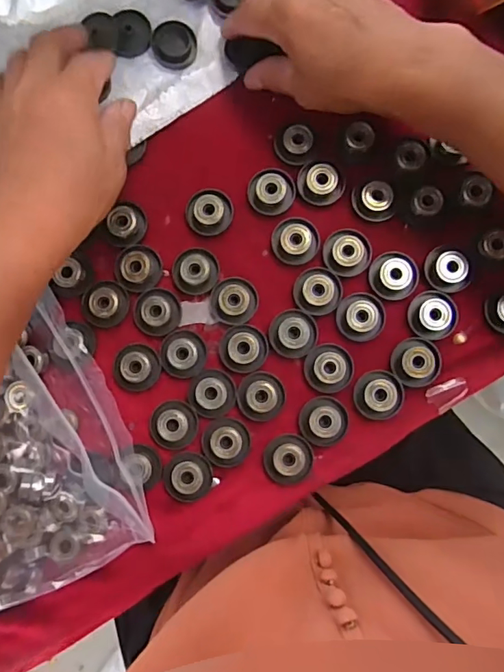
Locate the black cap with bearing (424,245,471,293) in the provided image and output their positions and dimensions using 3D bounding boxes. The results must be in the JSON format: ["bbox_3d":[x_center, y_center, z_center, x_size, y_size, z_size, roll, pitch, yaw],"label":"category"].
[{"bbox_3d":[0.134,-0.046,0.332,0.028,0.008,0.031,-6,85,2],"label":"black cap with bearing"}]

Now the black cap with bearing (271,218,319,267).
[{"bbox_3d":[0.031,-0.067,0.339,0.032,0.007,0.032,0,85,2],"label":"black cap with bearing"}]

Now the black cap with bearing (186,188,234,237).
[{"bbox_3d":[-0.030,-0.088,0.345,0.033,0.013,0.031,0,85,2],"label":"black cap with bearing"}]

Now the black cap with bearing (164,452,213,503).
[{"bbox_3d":[-0.043,0.096,0.328,0.032,0.008,0.032,0,88,-2],"label":"black cap with bearing"}]

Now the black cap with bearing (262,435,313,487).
[{"bbox_3d":[0.025,0.084,0.327,0.032,0.012,0.033,-4,85,2],"label":"black cap with bearing"}]

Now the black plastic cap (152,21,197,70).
[{"bbox_3d":[-0.056,-0.209,0.348,0.030,0.006,0.029,0,85,2],"label":"black plastic cap"}]

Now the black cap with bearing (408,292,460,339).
[{"bbox_3d":[0.124,-0.014,0.332,0.032,0.009,0.033,0,85,2],"label":"black cap with bearing"}]

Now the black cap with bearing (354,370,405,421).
[{"bbox_3d":[0.086,0.040,0.329,0.033,0.007,0.032,0,85,2],"label":"black cap with bearing"}]

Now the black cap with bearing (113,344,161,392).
[{"bbox_3d":[-0.080,0.022,0.336,0.031,0.007,0.032,0,85,2],"label":"black cap with bearing"}]

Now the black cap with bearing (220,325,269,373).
[{"bbox_3d":[-0.006,0.009,0.333,0.032,0.008,0.032,0,88,-2],"label":"black cap with bearing"}]

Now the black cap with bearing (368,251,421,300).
[{"bbox_3d":[0.099,-0.042,0.333,0.032,0.007,0.031,0,88,-2],"label":"black cap with bearing"}]

